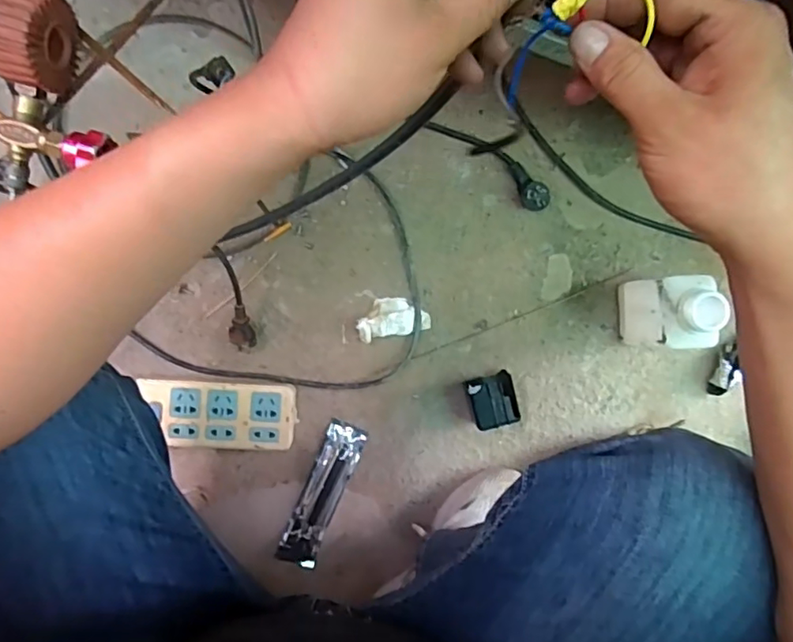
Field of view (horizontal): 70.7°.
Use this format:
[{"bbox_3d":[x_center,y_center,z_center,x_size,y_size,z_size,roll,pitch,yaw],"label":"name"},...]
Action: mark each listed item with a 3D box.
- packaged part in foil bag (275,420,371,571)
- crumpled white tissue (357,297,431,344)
[{"bbox_3d":[-0.092,0.216,0.693,0.050,0.021,0.182,23,91,-6],"label":"packaged part in foil bag"},{"bbox_3d":[-0.004,-0.005,0.695,0.090,0.024,0.049,-11,94,-4],"label":"crumpled white tissue"}]

